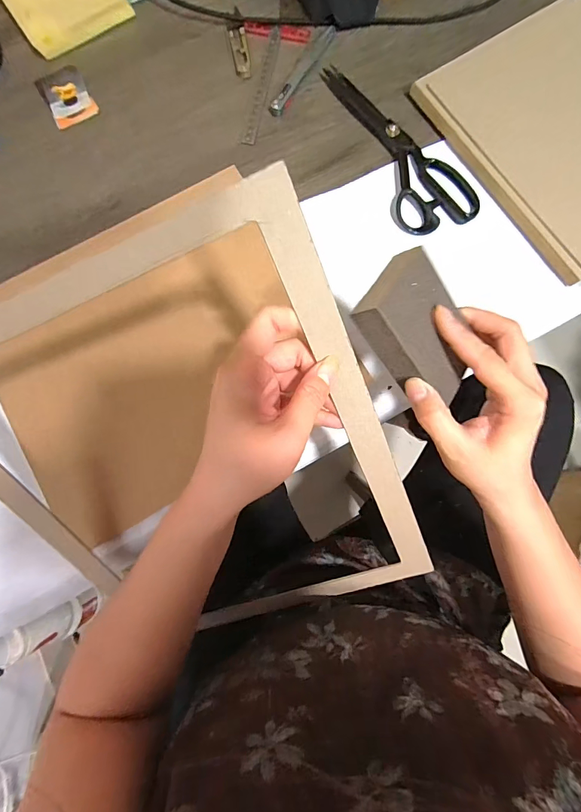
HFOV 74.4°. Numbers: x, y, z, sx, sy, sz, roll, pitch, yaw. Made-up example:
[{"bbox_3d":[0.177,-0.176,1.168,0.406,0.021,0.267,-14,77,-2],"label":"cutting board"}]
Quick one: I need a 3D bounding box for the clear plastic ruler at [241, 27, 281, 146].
[{"bbox_3d":[-0.032,-0.380,0.450,0.014,0.004,0.165,12,81,0],"label":"clear plastic ruler"}]

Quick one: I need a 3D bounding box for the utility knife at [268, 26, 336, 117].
[{"bbox_3d":[0.014,-0.400,0.455,0.016,0.005,0.143,29,82,3],"label":"utility knife"}]

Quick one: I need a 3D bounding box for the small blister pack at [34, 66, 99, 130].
[{"bbox_3d":[-0.264,-0.365,0.452,0.050,0.004,0.075,-29,83,-6],"label":"small blister pack"}]

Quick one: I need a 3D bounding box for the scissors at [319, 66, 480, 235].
[{"bbox_3d":[0.126,-0.305,0.437,0.088,0.013,0.236,-24,82,-5],"label":"scissors"}]

